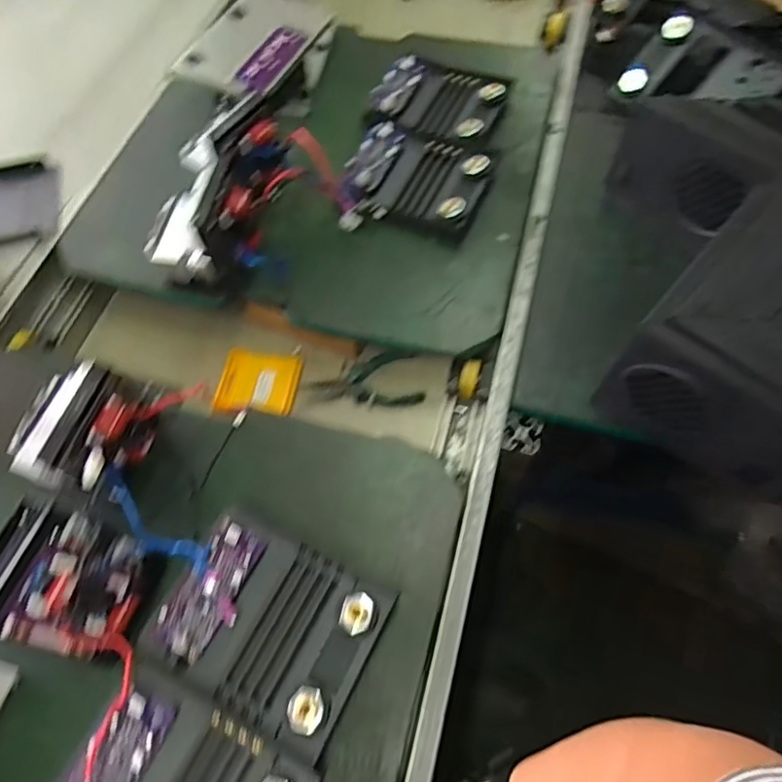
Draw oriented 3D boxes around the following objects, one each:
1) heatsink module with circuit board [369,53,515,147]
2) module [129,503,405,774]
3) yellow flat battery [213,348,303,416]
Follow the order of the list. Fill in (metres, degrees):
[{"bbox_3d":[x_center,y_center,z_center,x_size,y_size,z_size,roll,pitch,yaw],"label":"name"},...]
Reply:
[{"bbox_3d":[0.075,-0.436,0.826,0.174,0.045,0.153,21,66,13],"label":"heatsink module with circuit board"},{"bbox_3d":[-0.106,0.207,0.489,0.174,0.038,0.143,24,67,14],"label":"module"},{"bbox_3d":[-0.169,-0.010,0.720,0.101,0.017,0.086,7,64,6],"label":"yellow flat battery"}]

